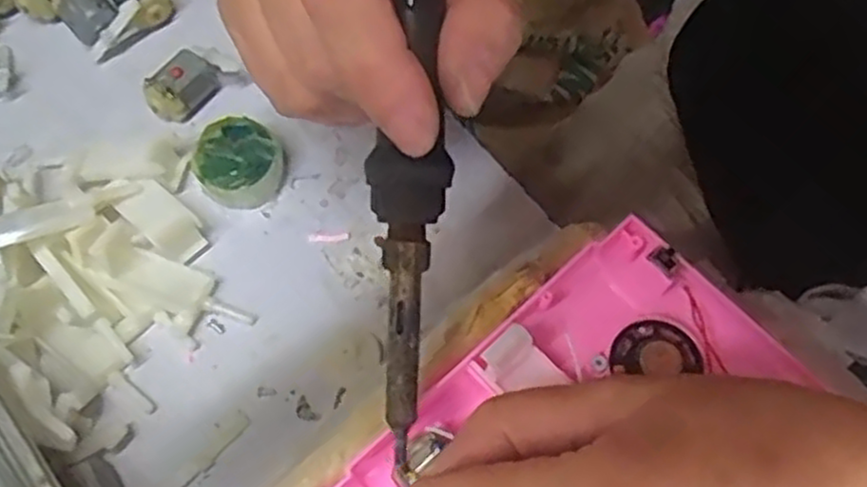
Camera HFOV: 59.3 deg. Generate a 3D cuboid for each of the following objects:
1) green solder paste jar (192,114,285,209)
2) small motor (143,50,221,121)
[{"bbox_3d":[-0.075,-0.031,0.295,0.032,0.017,0.031,1,63,-3],"label":"green solder paste jar"},{"bbox_3d":[-0.102,-0.063,0.312,0.018,0.018,0.029,33,66,13],"label":"small motor"}]

